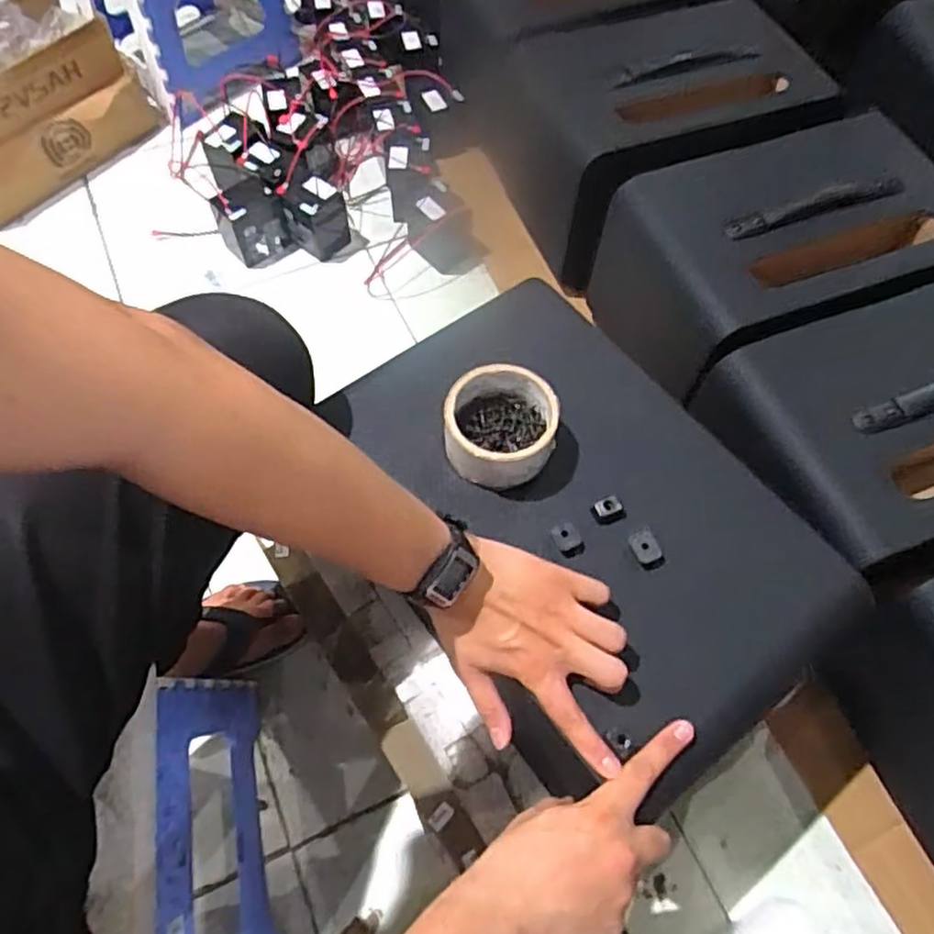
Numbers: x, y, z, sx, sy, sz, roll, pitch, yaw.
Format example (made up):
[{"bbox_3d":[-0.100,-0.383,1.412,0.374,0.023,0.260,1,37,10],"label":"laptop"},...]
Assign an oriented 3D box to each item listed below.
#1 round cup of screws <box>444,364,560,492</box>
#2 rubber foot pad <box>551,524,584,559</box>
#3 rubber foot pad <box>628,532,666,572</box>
[{"bbox_3d":[0.027,-0.032,0.547,0.087,0.047,0.084,0,63,-1],"label":"round cup of screws"},{"bbox_3d":[0.079,0.057,0.530,0.020,0.008,0.025,-23,65,-12],"label":"rubber foot pad"},{"bbox_3d":[0.139,0.065,0.528,0.019,0.005,0.030,-23,65,-12],"label":"rubber foot pad"}]

